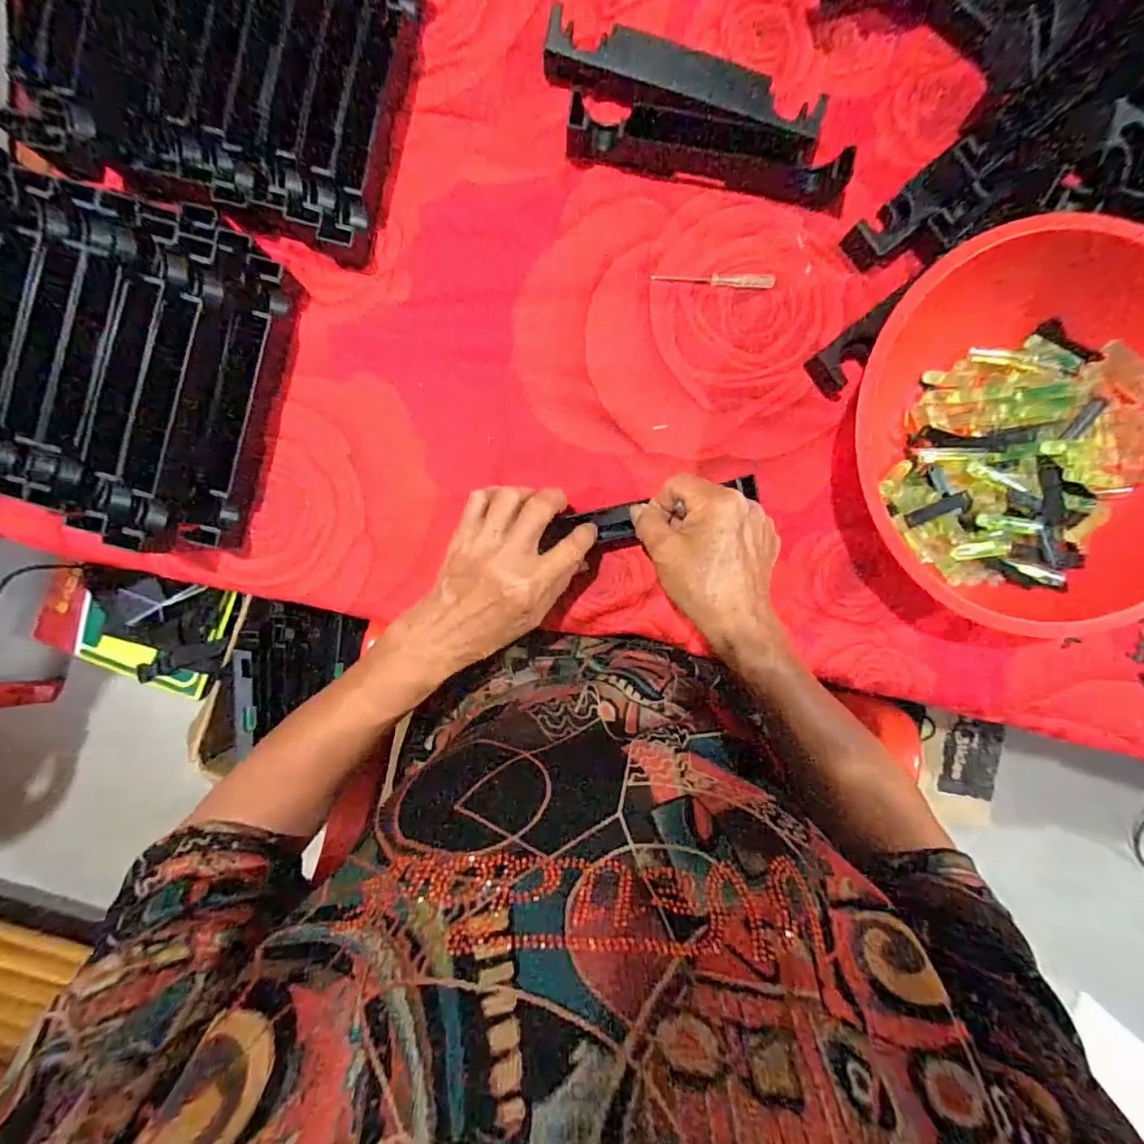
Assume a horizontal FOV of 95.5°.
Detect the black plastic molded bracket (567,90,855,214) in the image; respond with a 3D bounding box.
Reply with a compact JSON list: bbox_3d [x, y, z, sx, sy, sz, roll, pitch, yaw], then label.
[{"bbox_3d":[0.096,-0.288,0.353,0.195,0.029,0.028,9,91,0],"label":"black plastic molded bracket"}]

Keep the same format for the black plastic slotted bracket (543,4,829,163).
[{"bbox_3d":[0.078,-0.336,0.360,0.195,0.021,0.032,17,92,0],"label":"black plastic slotted bracket"}]

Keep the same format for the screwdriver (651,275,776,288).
[{"bbox_3d":[0.102,-0.210,0.374,0.089,0.008,0.010,-2,91,1],"label":"screwdriver"}]

